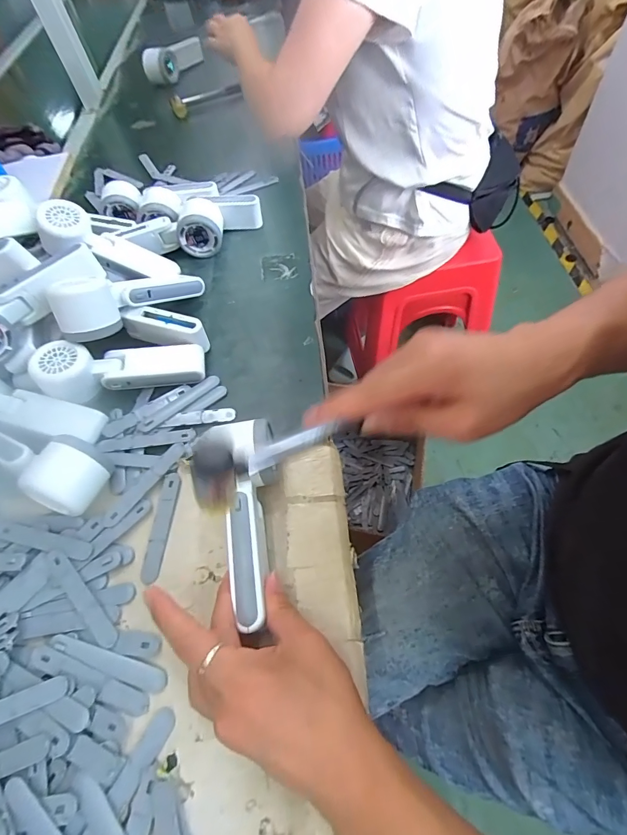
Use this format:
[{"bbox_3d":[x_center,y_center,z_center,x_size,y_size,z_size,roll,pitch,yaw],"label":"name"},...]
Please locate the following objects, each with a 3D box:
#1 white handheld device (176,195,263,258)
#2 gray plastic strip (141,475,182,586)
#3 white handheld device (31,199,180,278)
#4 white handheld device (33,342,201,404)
[{"bbox_3d":[-0.130,-0.274,0.558,0.113,0.050,0.076,-6,57,-2],"label":"white handheld device"},{"bbox_3d":[-0.135,0.096,0.356,0.016,0.004,0.094,2,62,5],"label":"gray plastic strip"},{"bbox_3d":[-0.260,-0.215,0.511,0.171,0.045,0.061,20,57,-16],"label":"white handheld device"},{"bbox_3d":[-0.204,-0.056,0.428,0.166,0.048,0.057,-12,58,-5],"label":"white handheld device"}]

